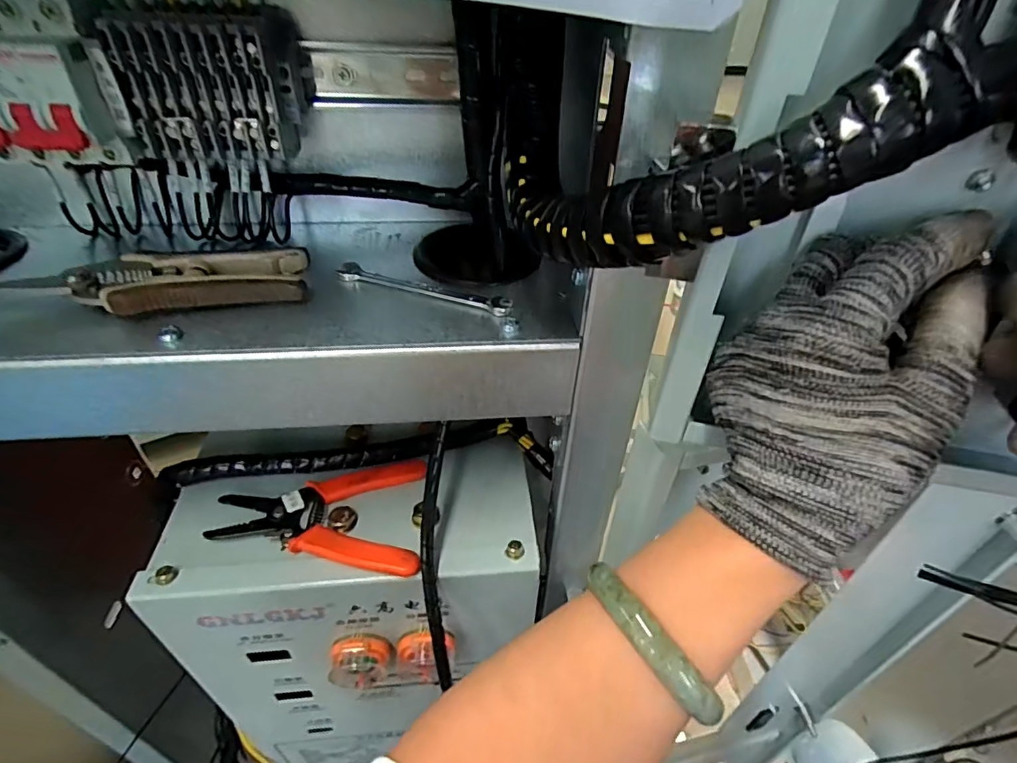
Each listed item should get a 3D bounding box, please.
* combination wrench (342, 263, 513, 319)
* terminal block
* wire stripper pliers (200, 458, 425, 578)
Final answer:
[{"bbox_3d":[-0.052,-0.055,0.309,0.112,0.005,0.016,14,42,13],"label":"combination wrench"},{"bbox_3d":[-0.165,-0.164,0.294,0.096,0.069,0.048,-2,41,-6],"label":"terminal block"},{"bbox_3d":[-0.138,0.099,0.387,0.145,0.016,0.101,-3,41,-6],"label":"wire stripper pliers"}]

